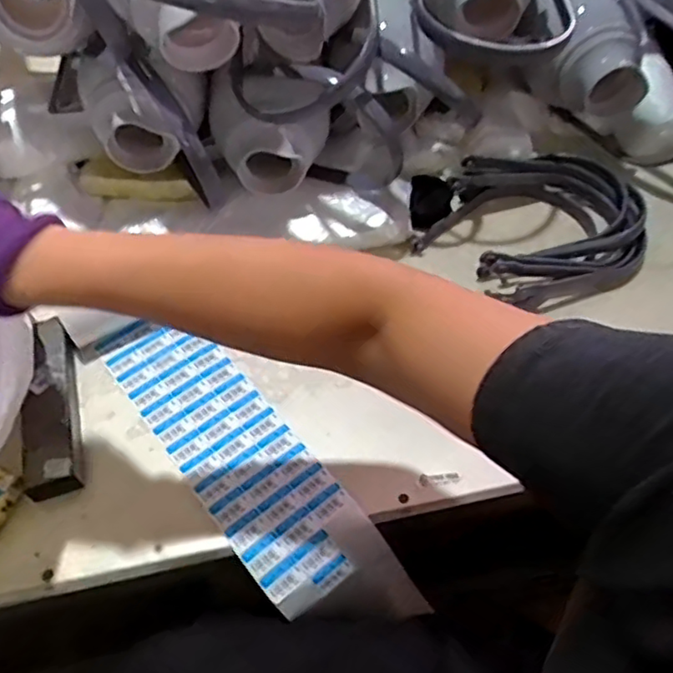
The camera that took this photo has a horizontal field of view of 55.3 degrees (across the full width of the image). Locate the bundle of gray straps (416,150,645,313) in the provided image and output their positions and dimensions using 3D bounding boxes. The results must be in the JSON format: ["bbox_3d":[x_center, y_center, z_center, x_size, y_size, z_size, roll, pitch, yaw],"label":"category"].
[{"bbox_3d":[0.246,-0.135,0.764,0.218,0.079,0.209,-2,53,3],"label":"bundle of gray straps"}]

